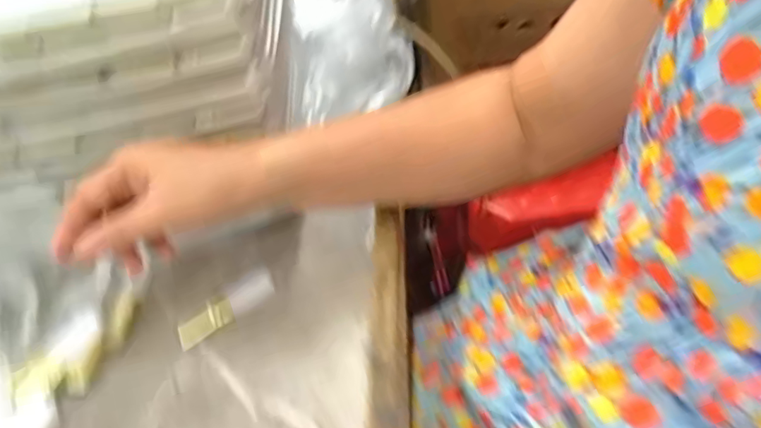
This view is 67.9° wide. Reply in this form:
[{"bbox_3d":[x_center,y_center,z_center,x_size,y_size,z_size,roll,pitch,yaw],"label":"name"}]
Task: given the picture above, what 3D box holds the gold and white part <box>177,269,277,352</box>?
[{"bbox_3d":[-0.112,0.070,0.414,0.076,0.014,0.021,-32,51,-28],"label":"gold and white part"}]

